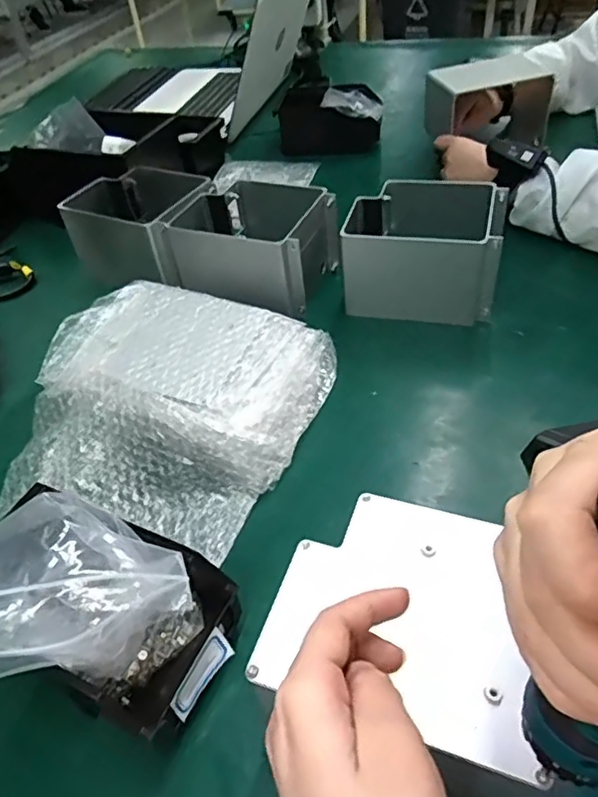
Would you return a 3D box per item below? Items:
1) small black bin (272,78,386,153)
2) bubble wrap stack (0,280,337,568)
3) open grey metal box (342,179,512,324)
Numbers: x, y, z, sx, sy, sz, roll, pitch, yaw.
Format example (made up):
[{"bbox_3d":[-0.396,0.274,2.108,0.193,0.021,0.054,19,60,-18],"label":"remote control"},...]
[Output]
[{"bbox_3d":[0.058,-0.479,1.000,0.168,0.098,0.104,7,45,14],"label":"small black bin"},{"bbox_3d":[-0.123,0.004,0.539,0.261,0.077,0.264,9,46,16],"label":"bubble wrap stack"},{"bbox_3d":[0.143,-0.169,0.669,0.158,0.105,0.134,8,46,15],"label":"open grey metal box"}]

